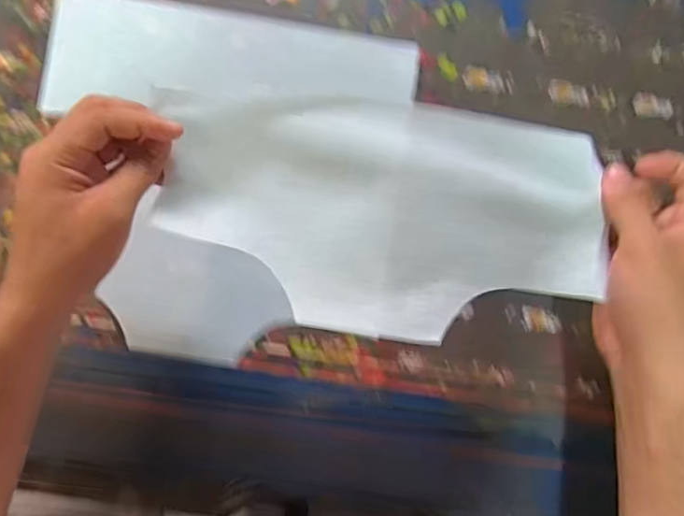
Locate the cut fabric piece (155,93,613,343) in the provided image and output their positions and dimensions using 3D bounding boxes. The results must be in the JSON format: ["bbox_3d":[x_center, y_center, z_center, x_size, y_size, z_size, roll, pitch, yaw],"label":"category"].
[{"bbox_3d":[0.026,-0.027,0.350,0.285,0.020,0.147,8,85,0],"label":"cut fabric piece"}]

